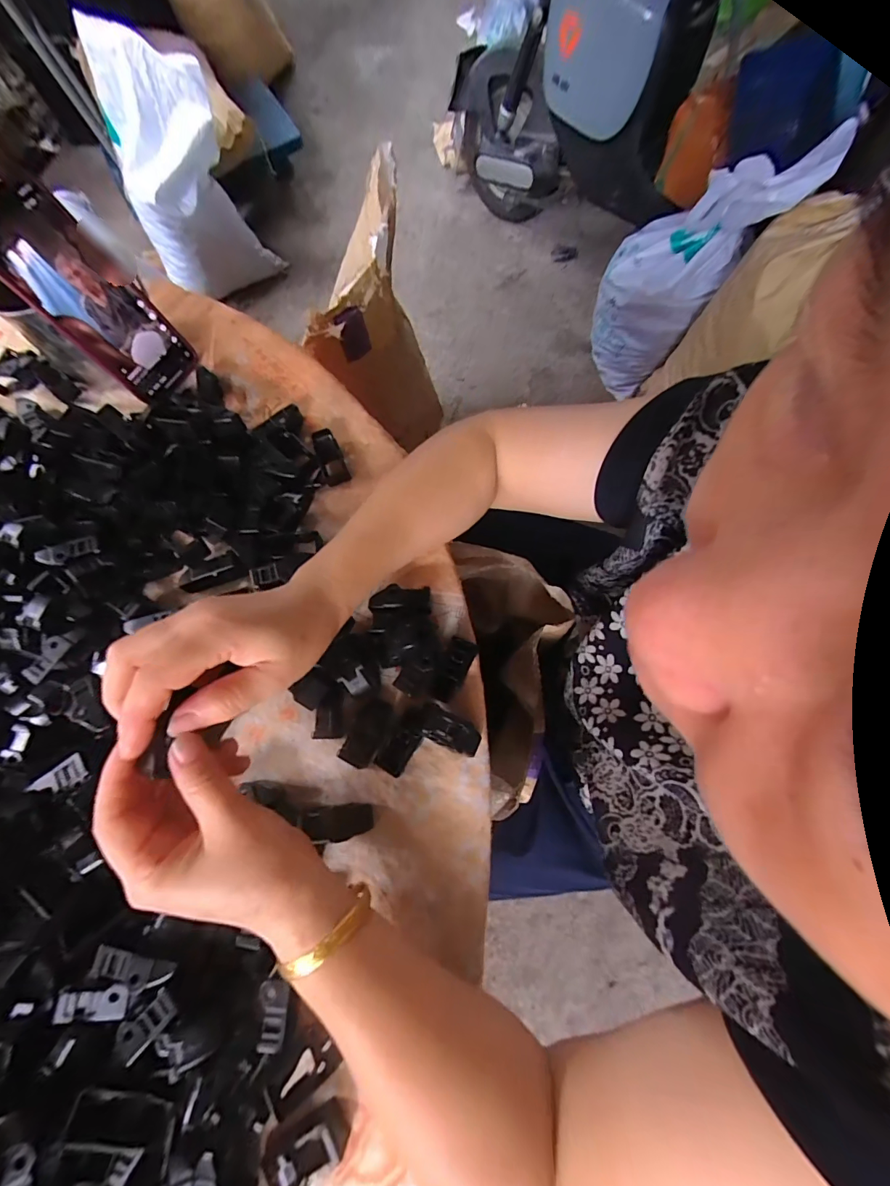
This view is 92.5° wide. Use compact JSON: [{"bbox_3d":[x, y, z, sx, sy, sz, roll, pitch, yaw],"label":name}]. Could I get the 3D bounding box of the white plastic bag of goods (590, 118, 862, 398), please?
[{"bbox_3d":[0.623,-0.914,1.165,0.216,0.650,0.300,-16,69,-42],"label":"white plastic bag of goods"}]

